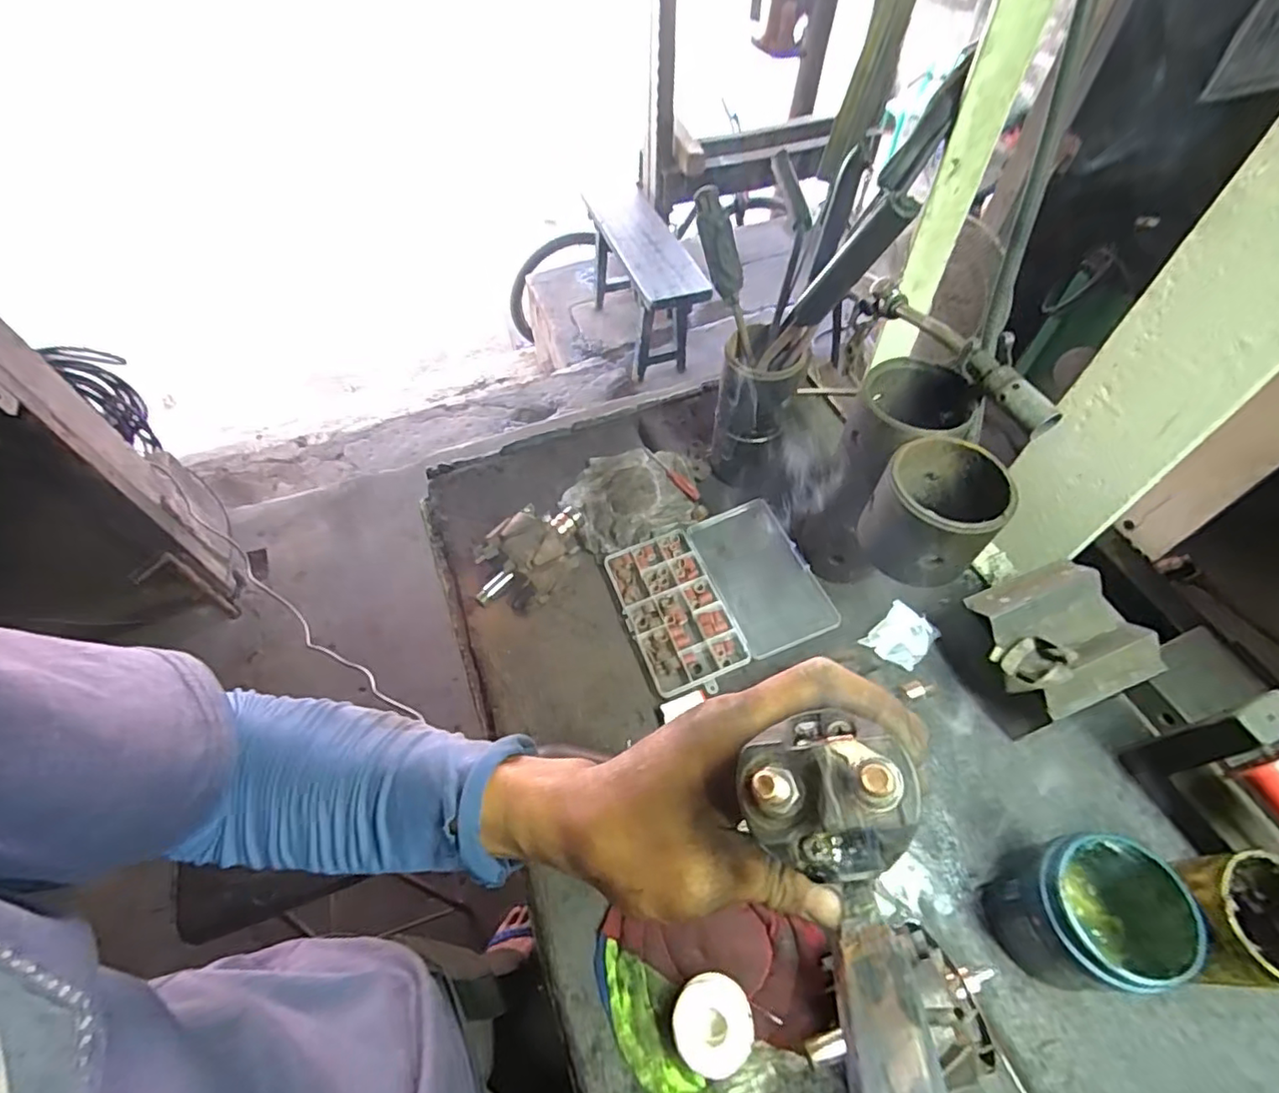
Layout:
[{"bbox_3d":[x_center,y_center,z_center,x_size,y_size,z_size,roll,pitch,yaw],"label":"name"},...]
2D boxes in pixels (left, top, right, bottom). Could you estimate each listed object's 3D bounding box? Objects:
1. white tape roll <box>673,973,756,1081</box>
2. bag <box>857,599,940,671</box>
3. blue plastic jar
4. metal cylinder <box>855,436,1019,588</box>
[{"bbox_3d":[0.051,0.334,0.420,0.052,0.031,0.053,0,55,0],"label":"white tape roll"},{"bbox_3d":[0.262,0.089,0.597,0.052,0.014,0.068,39,64,24],"label":"bag"},{"bbox_3d":[0.321,0.260,0.429,0.103,0.104,0.085,-15,57,-10],"label":"blue plastic jar"},{"bbox_3d":[0.221,-0.028,0.454,0.084,0.073,0.081,28,60,18],"label":"metal cylinder"}]

